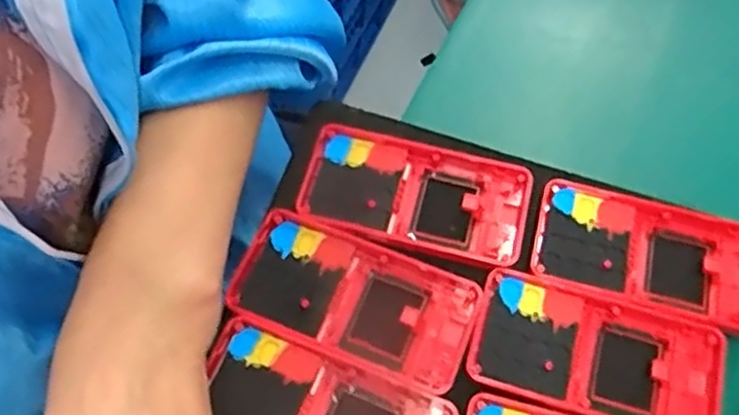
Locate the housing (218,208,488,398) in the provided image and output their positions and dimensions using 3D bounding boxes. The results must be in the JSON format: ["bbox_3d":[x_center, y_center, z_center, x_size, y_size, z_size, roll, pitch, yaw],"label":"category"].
[{"bbox_3d":[-0.008,0.048,0.364,0.122,0.023,0.061,22,66,7],"label":"housing"}]

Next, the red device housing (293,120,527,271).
[{"bbox_3d":[0.026,-0.006,0.394,0.123,0.018,0.061,14,65,3],"label":"red device housing"}]

